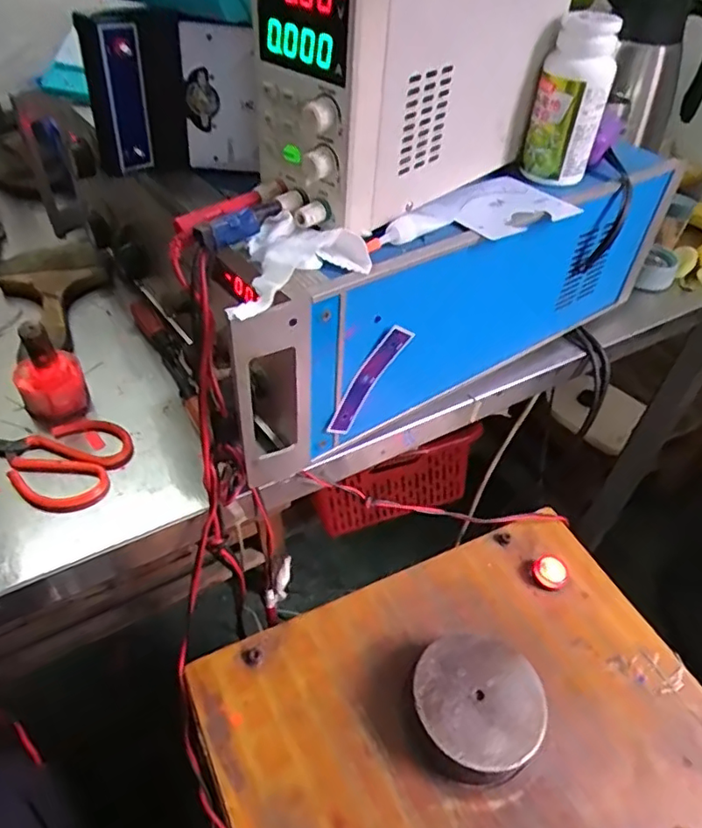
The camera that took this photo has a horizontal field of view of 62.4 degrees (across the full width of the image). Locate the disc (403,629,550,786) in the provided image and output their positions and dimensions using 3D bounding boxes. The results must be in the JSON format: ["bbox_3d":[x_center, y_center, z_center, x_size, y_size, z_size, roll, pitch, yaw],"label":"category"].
[{"bbox_3d":[0.088,0.209,0.415,0.088,0.039,0.088,2,45,-2],"label":"disc"}]

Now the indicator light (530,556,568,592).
[{"bbox_3d":[0.176,0.139,0.513,0.029,0.013,0.030,2,45,-2],"label":"indicator light"}]

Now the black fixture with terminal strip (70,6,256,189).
[{"bbox_3d":[-0.120,-0.217,0.402,0.119,0.098,0.037,-4,45,-9],"label":"black fixture with terminal strip"}]

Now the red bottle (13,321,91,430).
[{"bbox_3d":[-0.229,-0.040,0.429,0.045,0.077,0.052,-24,52,-26],"label":"red bottle"}]

